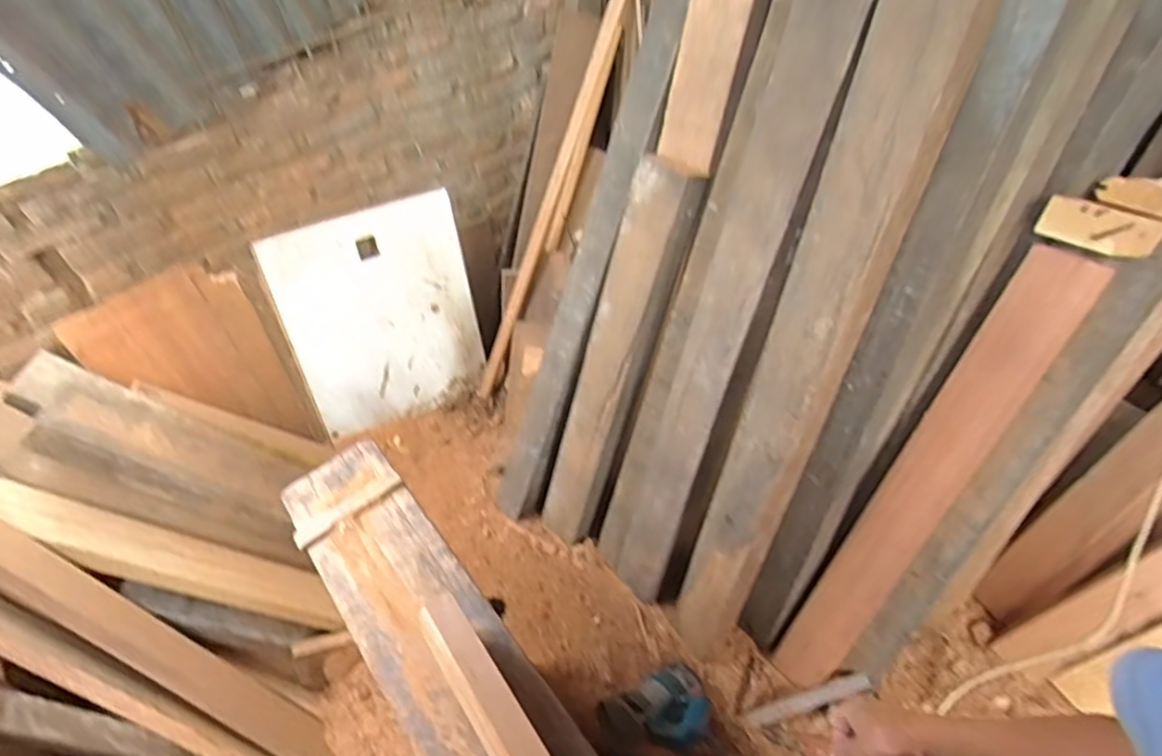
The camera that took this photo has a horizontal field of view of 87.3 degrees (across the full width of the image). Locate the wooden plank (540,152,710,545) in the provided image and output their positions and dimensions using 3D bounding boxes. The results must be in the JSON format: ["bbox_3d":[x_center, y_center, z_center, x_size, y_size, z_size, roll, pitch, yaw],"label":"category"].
[{"bbox_3d":[0.059,0.004,1.340,0.157,0.927,0.062,26,34,19],"label":"wooden plank"}]

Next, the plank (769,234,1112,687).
[{"bbox_3d":[0.603,0.231,1.129,0.108,0.972,0.058,36,27,32],"label":"plank"}]

